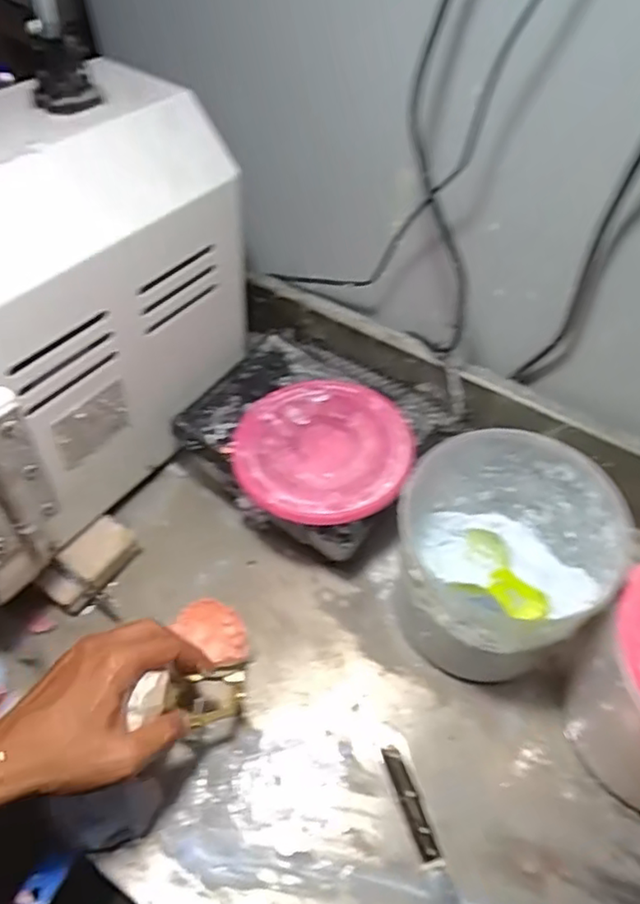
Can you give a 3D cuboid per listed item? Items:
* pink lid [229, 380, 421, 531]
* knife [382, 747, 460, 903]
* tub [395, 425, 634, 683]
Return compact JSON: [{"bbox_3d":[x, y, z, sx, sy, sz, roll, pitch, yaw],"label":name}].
[{"bbox_3d":[0.003,-0.006,0.561,0.156,0.015,0.156,1,51,-1],"label":"pink lid"},{"bbox_3d":[0.079,0.289,0.457,0.019,0.019,0.135,-15,54,-11],"label":"knife"},{"bbox_3d":[0.143,0.096,0.513,0.153,0.170,0.152,0,53,0],"label":"tub"}]

